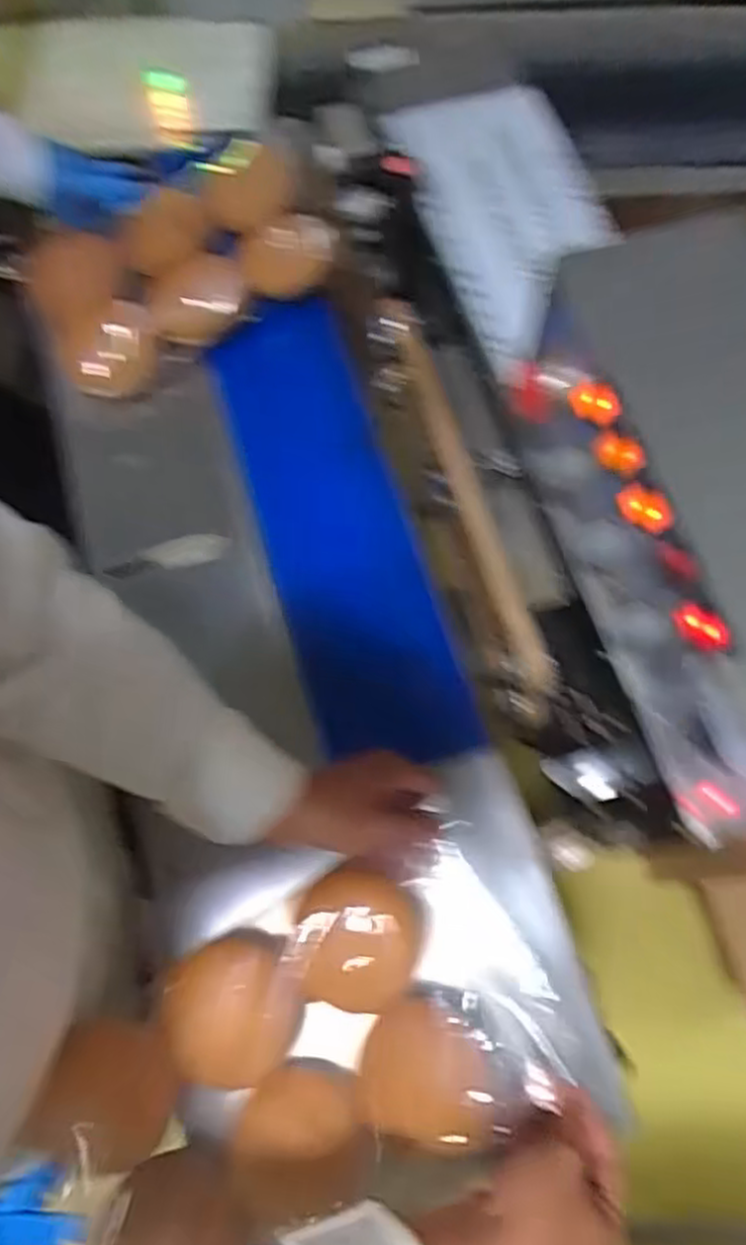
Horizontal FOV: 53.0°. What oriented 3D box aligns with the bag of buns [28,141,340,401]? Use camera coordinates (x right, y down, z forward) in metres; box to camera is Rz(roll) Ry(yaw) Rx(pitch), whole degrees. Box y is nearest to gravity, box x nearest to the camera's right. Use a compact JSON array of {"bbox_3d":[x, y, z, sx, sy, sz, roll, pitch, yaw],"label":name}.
[{"bbox_3d":[-0.196,-0.355,0.750,0.279,0.072,0.185,-25,71,-7],"label":"bag of buns"}]

